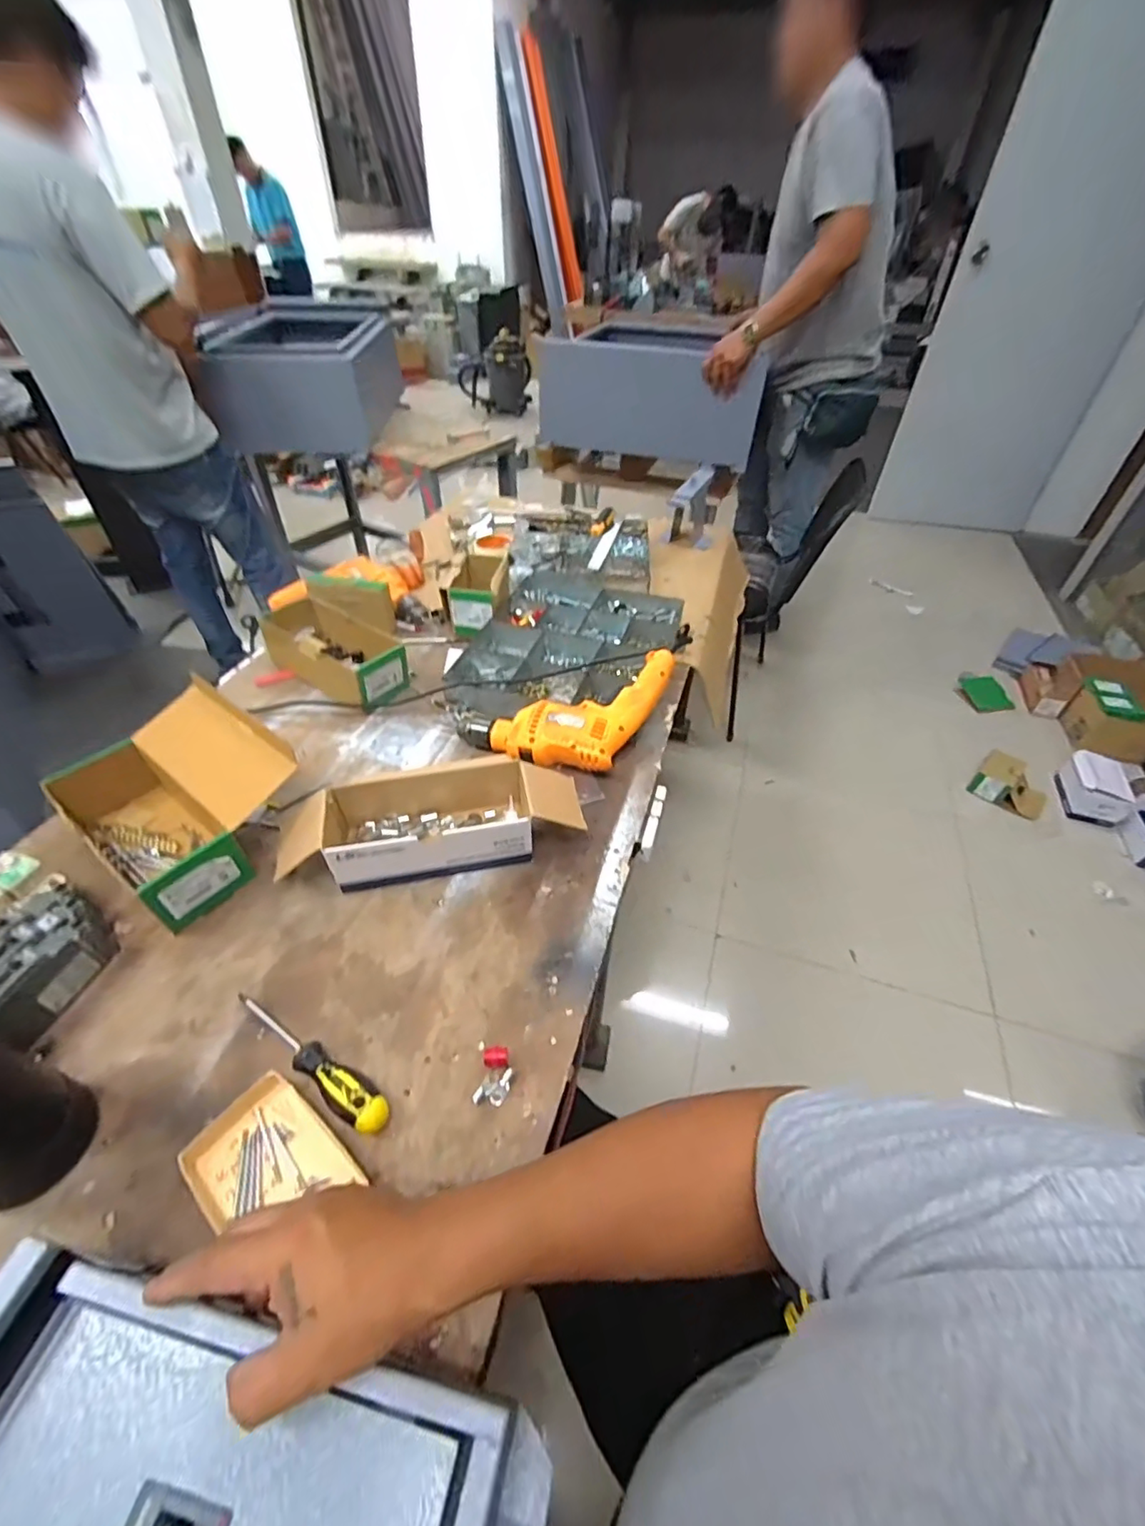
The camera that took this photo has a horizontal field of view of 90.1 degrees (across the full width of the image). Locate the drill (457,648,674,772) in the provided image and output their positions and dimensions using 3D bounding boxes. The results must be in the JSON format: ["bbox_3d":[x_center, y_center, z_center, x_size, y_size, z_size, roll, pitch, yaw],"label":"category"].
[{"bbox_3d":[-0.001,-0.054,0.786,0.313,0.060,0.143,-15,48,4],"label":"drill"}]

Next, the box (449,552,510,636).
[{"bbox_3d":[-0.168,-0.319,1.054,0.097,0.080,0.199,-2,44,4],"label":"box"}]

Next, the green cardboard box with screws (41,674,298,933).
[{"bbox_3d":[-0.460,0.035,0.673,0.258,0.127,0.197,27,52,27],"label":"green cardboard box with screws"}]

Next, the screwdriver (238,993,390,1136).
[{"bbox_3d":[-0.239,0.260,0.511,0.195,0.032,0.031,23,50,27],"label":"screwdriver"}]

